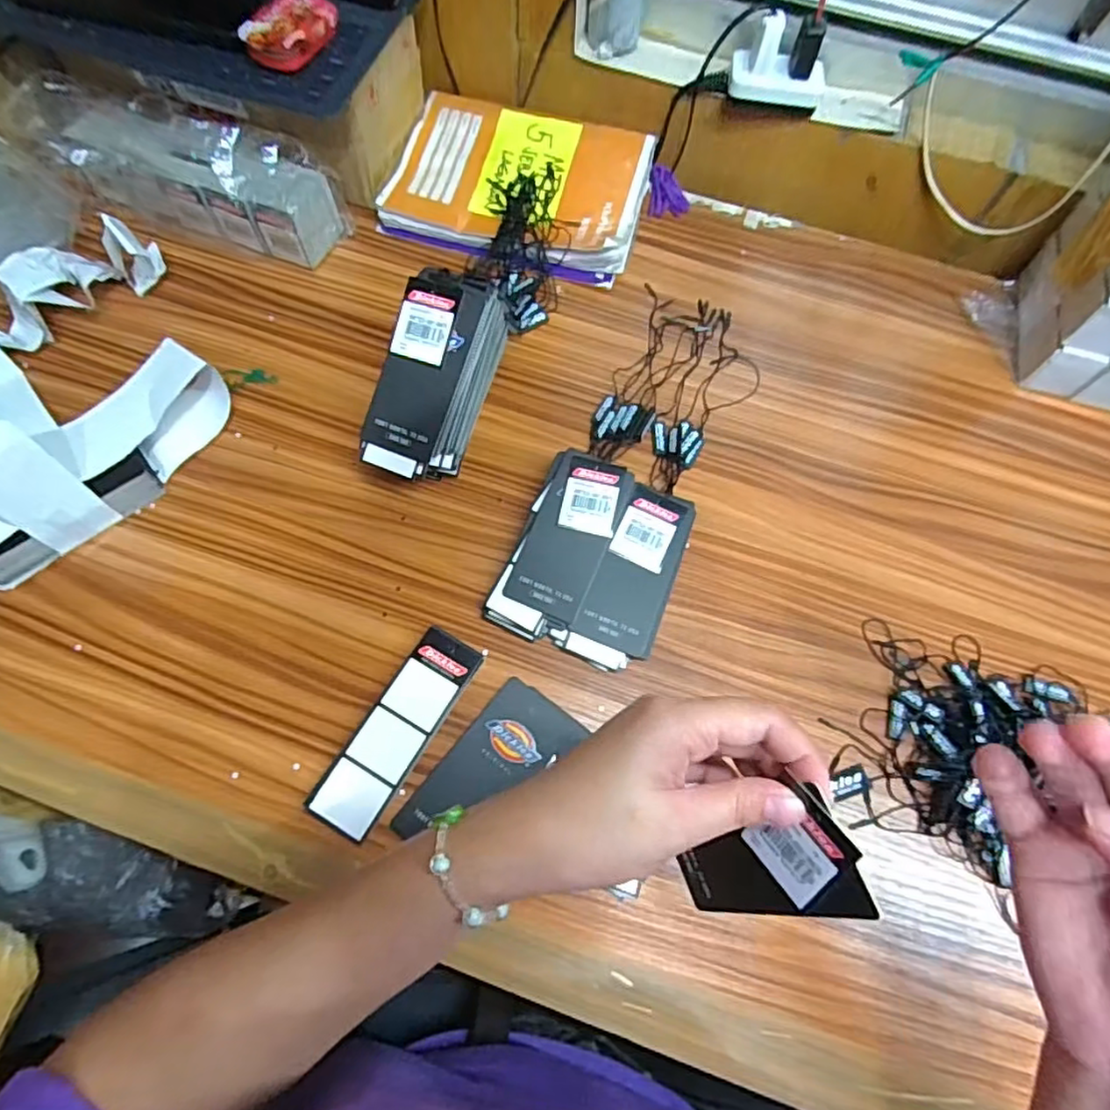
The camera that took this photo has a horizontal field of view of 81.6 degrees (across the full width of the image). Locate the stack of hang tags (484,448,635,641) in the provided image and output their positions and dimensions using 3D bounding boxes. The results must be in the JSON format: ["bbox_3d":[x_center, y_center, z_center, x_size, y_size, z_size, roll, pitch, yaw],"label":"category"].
[{"bbox_3d":[0.004,-0.006,0.418,0.054,0.029,0.123,24,69,7],"label":"stack of hang tags"}]

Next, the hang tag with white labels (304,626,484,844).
[{"bbox_3d":[-0.090,0.102,0.375,0.038,0.017,0.120,30,70,9],"label":"hang tag with white labels"}]

